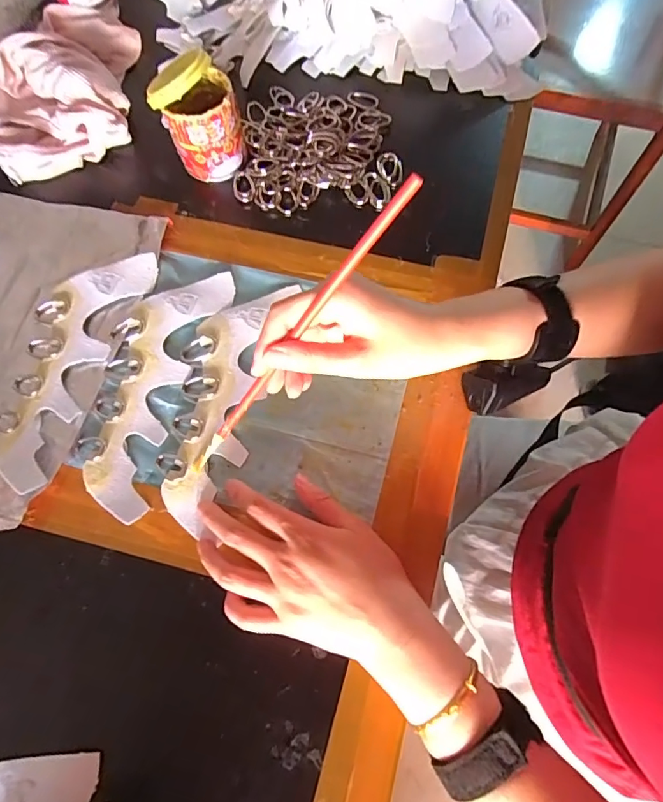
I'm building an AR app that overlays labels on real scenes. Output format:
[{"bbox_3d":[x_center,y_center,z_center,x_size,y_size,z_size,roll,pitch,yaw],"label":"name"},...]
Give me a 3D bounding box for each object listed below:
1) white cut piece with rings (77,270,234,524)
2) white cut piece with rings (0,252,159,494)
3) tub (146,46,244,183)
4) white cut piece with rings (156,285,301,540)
[{"bbox_3d":[-0.151,-0.018,0.392,0.078,0.005,0.212,13,72,6],"label":"white cut piece with rings"},{"bbox_3d":[-0.228,-0.040,0.400,0.080,0.013,0.217,15,72,7],"label":"white cut piece with rings"},{"bbox_3d":[-0.118,-0.256,0.433,0.065,0.082,0.060,-1,71,2],"label":"tub"},{"bbox_3d":[-0.093,-0.004,0.385,0.070,0.007,0.200,11,72,5],"label":"white cut piece with rings"}]

